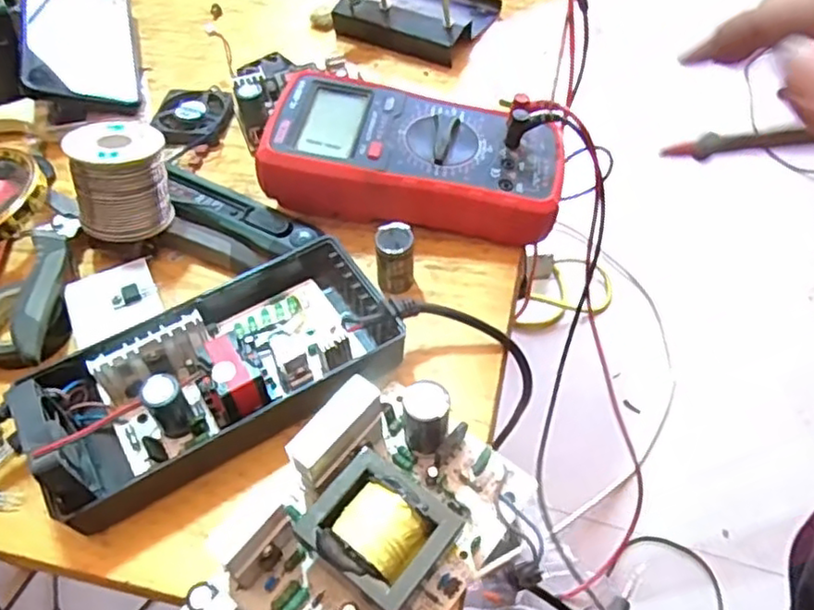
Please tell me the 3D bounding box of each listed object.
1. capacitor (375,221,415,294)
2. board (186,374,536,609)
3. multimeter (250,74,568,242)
[{"bbox_3d":[-0.007,-0.026,0.382,0.021,0.038,0.022,-4,53,-1],"label":"capacitor"},{"bbox_3d":[-0.019,0.101,0.279,0.086,0.050,0.157,35,61,24],"label":"board"},{"bbox_3d":[0.006,-0.092,0.420,0.178,0.050,0.092,10,54,9],"label":"multimeter"}]

